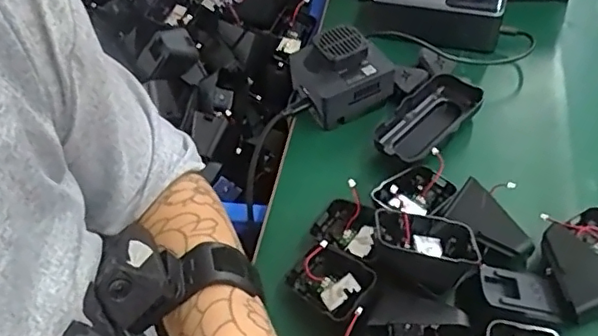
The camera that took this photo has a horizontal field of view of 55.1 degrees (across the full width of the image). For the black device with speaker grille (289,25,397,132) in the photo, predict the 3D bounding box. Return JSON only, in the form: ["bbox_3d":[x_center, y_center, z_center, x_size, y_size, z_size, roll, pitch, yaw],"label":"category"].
[{"bbox_3d":[0.038,-0.085,0.542,0.075,0.061,0.071,-29,56,-18],"label":"black device with speaker grille"}]

